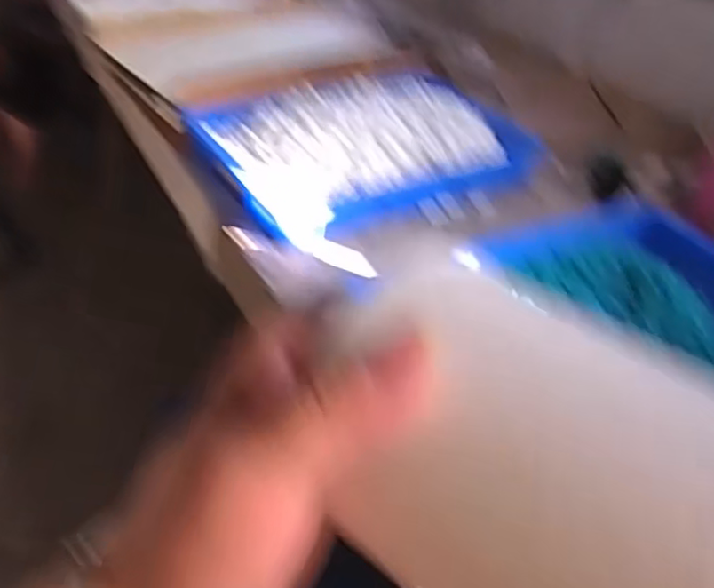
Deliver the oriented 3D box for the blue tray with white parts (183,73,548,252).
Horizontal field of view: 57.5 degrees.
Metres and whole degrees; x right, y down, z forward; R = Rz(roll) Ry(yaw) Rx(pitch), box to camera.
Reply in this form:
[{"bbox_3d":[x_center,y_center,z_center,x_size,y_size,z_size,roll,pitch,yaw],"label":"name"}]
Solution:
[{"bbox_3d":[0.035,-0.289,1.152,0.587,0.094,0.356,-20,46,-27],"label":"blue tray with white parts"}]

